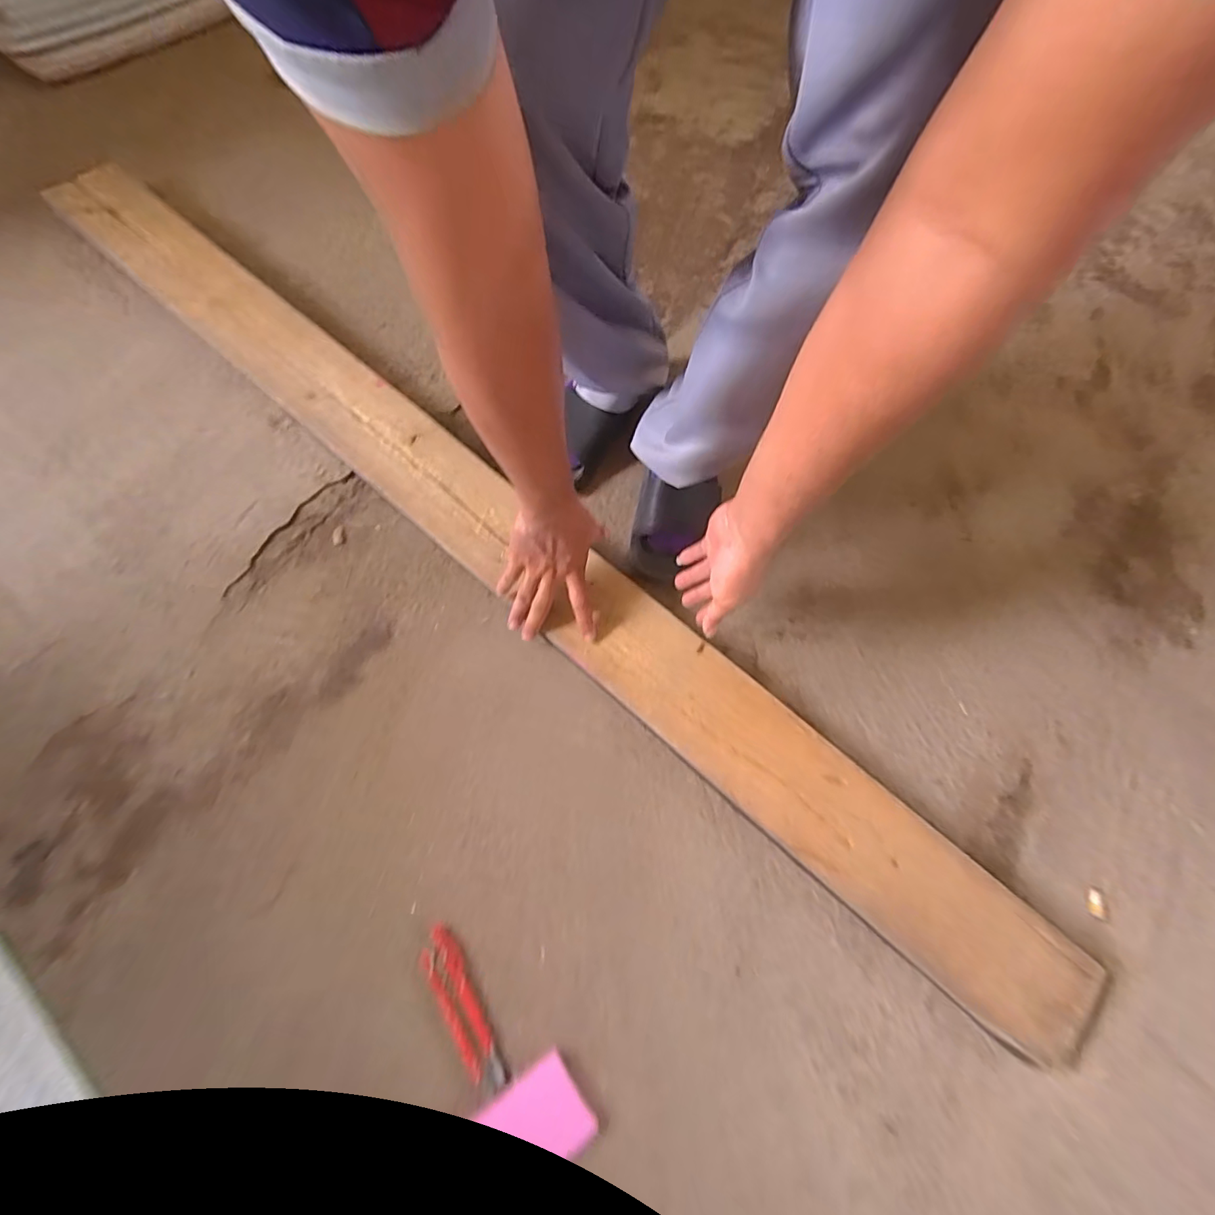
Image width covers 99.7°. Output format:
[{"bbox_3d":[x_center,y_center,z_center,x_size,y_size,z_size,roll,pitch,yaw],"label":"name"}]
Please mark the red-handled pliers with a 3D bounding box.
[{"bbox_3d":[-0.144,0.396,0.507,0.035,0.012,0.150,-30,73,-14],"label":"red-handled pliers"}]

